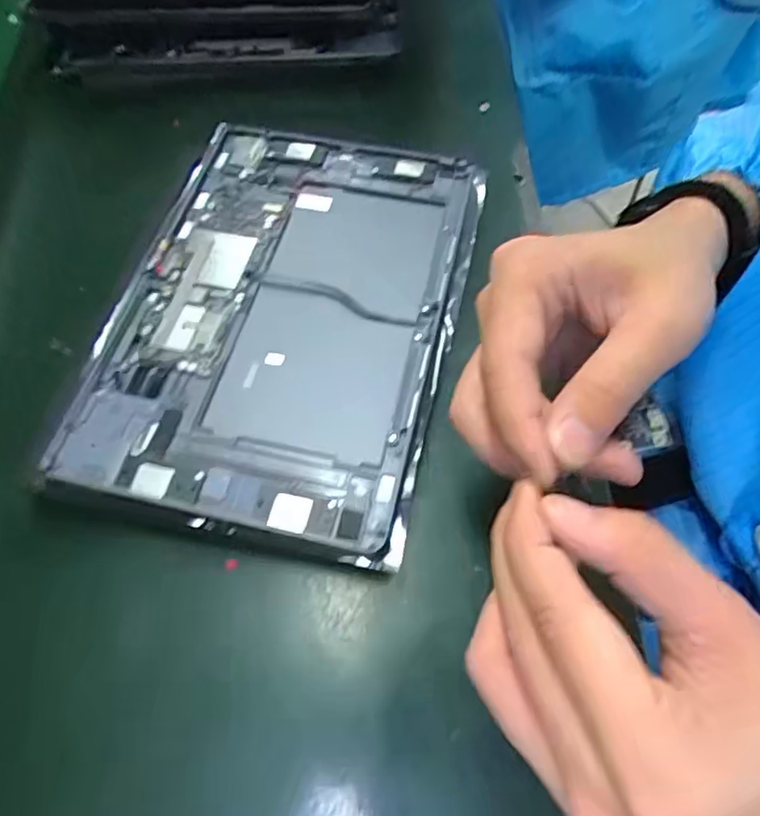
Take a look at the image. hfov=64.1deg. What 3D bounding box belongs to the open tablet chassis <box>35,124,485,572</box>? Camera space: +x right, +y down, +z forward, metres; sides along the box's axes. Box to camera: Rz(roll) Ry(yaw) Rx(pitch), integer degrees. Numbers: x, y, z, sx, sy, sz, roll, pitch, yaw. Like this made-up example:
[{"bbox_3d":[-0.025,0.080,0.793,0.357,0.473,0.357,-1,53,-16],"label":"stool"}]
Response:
[{"bbox_3d":[-0.050,-0.053,0.327,0.177,0.014,0.250,13,64,6],"label":"open tablet chassis"}]

